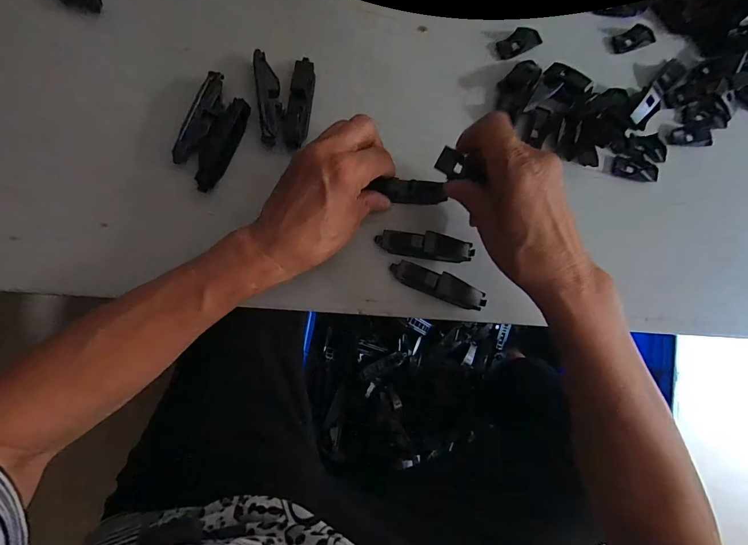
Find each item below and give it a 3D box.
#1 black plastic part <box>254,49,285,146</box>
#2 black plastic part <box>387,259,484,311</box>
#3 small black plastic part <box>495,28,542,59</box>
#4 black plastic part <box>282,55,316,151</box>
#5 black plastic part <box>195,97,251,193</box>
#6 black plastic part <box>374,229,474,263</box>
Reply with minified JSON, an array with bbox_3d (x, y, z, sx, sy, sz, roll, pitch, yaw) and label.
[{"bbox_3d":[-0.089,-0.147,0.312,0.020,0.008,0.077,-6,84,-7],"label":"black plastic part"},{"bbox_3d":[0.053,0.010,0.306,0.080,0.009,0.020,21,81,-3],"label":"black plastic part"},{"bbox_3d":[0.137,-0.216,0.347,0.043,0.006,0.021,-31,87,-9],"label":"small black plastic part"},{"bbox_3d":[-0.063,-0.145,0.314,0.019,0.016,0.082,9,82,-5],"label":"black plastic part"},{"bbox_3d":[-0.125,-0.105,0.301,0.020,0.015,0.080,22,81,-3],"label":"black plastic part"},{"bbox_3d":[0.043,-0.022,0.308,0.080,0.009,0.021,8,82,-5],"label":"black plastic part"}]

